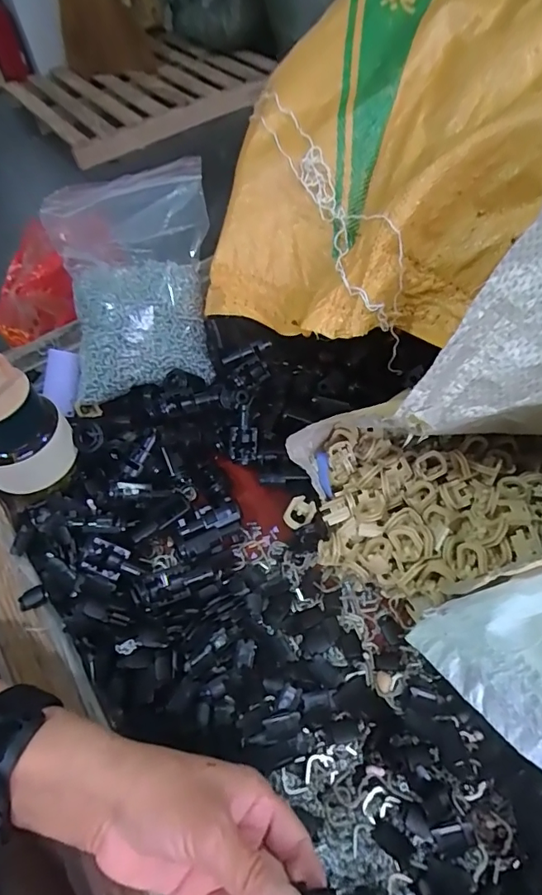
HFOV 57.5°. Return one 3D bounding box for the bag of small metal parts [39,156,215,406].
[{"bbox_3d":[-0.123,-0.155,0.459,0.135,0.216,0.077,-4,14,-12],"label":"bag of small metal parts"}]

